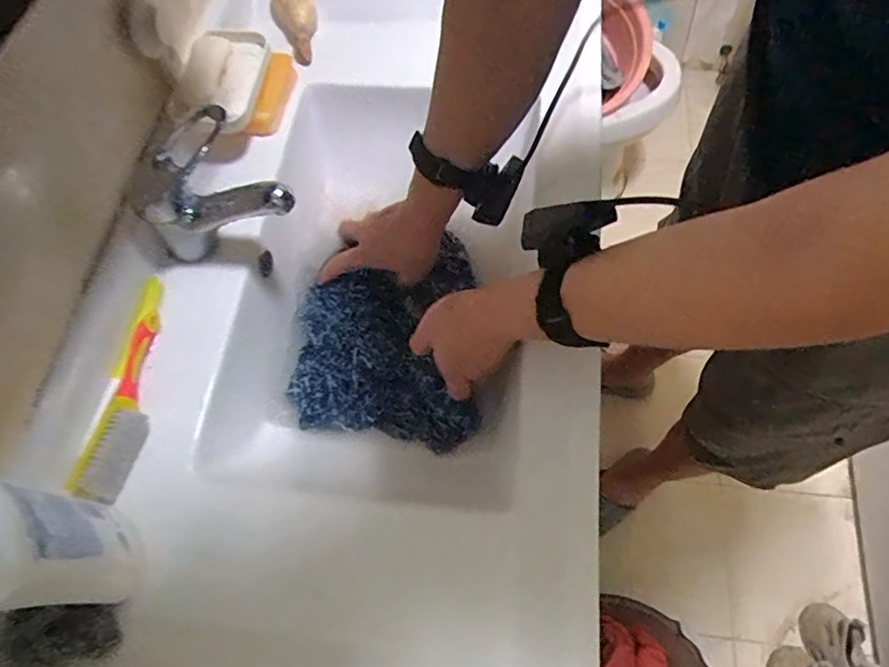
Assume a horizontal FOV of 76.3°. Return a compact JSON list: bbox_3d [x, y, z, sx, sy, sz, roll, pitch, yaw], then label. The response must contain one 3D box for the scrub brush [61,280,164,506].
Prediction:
[{"bbox_3d":[-0.287,0.041,0.514,0.040,0.033,0.214,-2,65,3],"label":"scrub brush"}]

